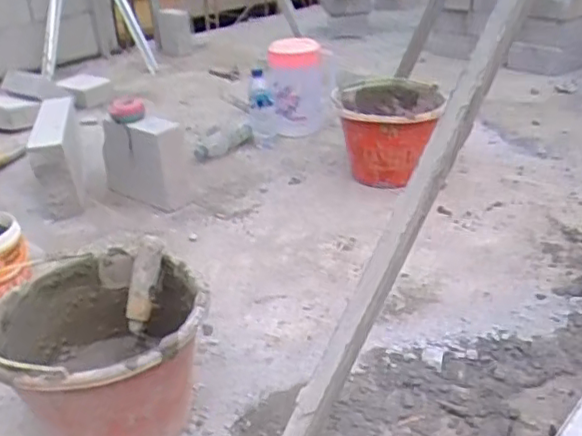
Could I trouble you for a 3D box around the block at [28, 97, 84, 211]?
[{"bbox_3d":[-0.578,-0.148,1.539,0.097,0.202,0.379,-12,28,-13],"label":"block"}]

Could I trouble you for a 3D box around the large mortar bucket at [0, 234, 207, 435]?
[{"bbox_3d":[-0.243,0.194,0.823,0.260,0.219,0.263,-4,27,2],"label":"large mortar bucket"}]

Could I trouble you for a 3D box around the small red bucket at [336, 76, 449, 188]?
[{"bbox_3d":[0.236,-0.203,1.512,0.241,0.216,0.279,-5,27,0],"label":"small red bucket"}]

